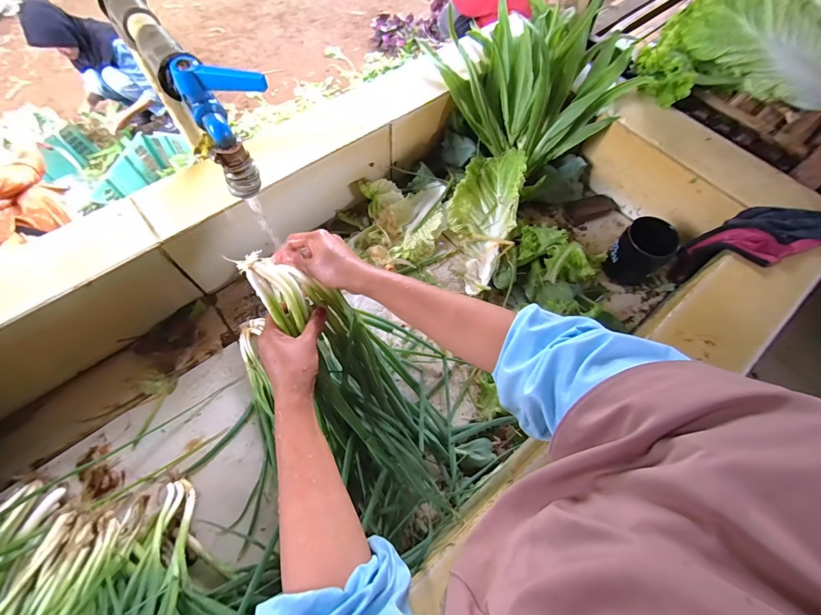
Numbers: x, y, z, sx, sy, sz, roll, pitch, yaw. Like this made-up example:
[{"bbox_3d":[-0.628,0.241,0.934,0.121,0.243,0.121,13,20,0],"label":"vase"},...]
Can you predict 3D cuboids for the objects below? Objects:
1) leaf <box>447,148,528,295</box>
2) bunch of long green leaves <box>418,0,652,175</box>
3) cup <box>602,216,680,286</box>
[{"bbox_3d":[0.129,-0.159,0.661,0.121,0.072,0.274,10,80,3],"label":"leaf"},{"bbox_3d":[0.223,-0.421,0.681,0.321,0.174,0.224,37,68,15],"label":"bunch of long green leaves"},{"bbox_3d":[0.401,-0.095,0.643,0.083,0.094,0.082,1,64,-2],"label":"cup"}]

